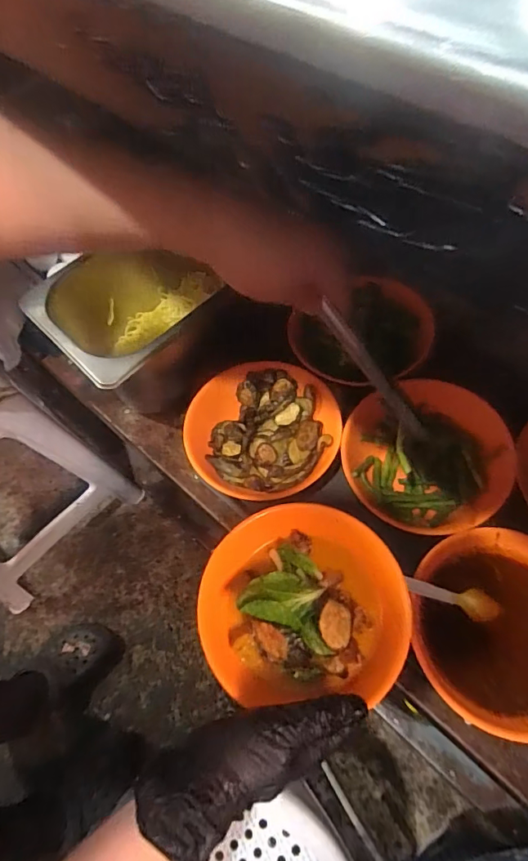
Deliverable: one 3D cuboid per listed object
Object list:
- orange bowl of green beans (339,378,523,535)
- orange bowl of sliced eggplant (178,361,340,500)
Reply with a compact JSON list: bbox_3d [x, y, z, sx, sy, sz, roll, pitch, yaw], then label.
[{"bbox_3d":[0.167,0.030,0.511,0.154,0.065,0.164,0,61,0],"label":"orange bowl of green beans"},{"bbox_3d":[-0.003,0.000,0.547,0.172,0.041,0.160,3,61,2],"label":"orange bowl of sliced eggplant"}]

